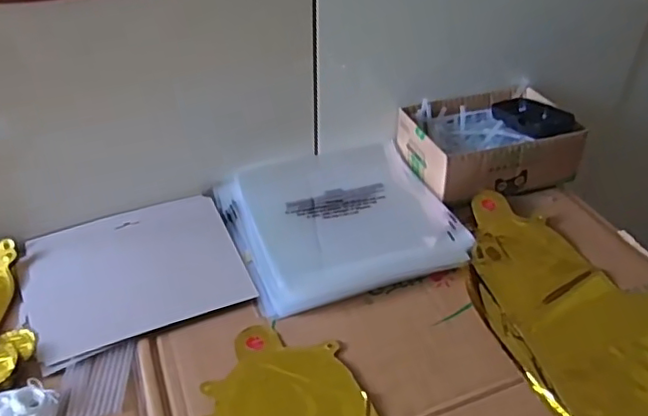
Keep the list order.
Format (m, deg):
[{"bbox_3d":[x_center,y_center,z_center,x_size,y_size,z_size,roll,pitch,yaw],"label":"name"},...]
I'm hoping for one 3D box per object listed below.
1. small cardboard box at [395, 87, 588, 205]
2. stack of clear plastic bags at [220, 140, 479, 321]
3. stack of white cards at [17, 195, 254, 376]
[{"bbox_3d":[0.193,-0.082,0.700,0.184,0.072,0.140,-13,43,-17],"label":"small cardboard box"},{"bbox_3d":[0.011,-0.002,0.648,0.227,0.023,0.233,-12,43,-16],"label":"stack of clear plastic bags"},{"bbox_3d":[-0.189,0.059,0.583,0.199,0.009,0.172,-19,45,-22],"label":"stack of white cards"}]

